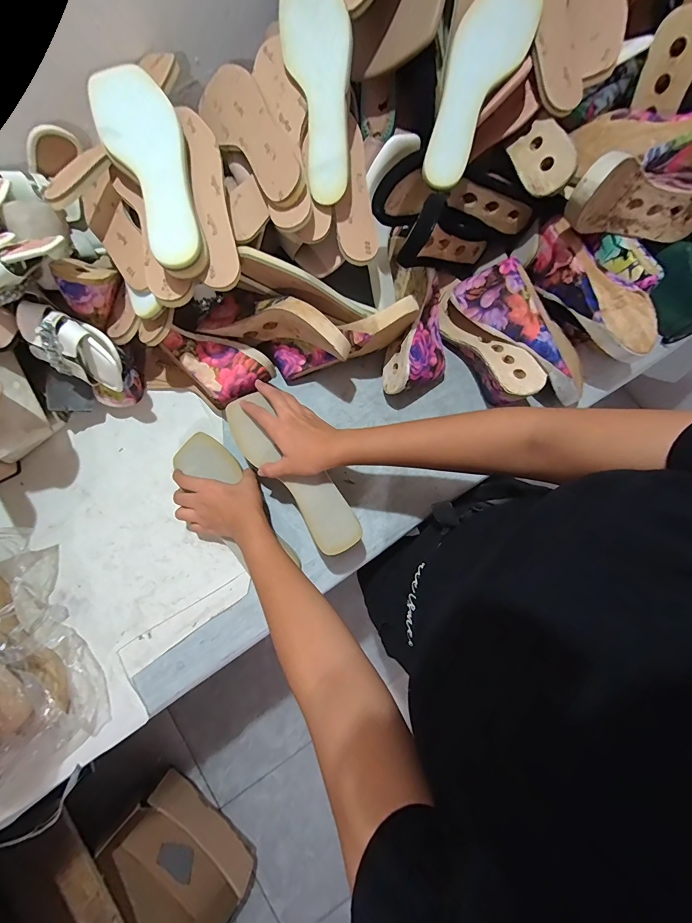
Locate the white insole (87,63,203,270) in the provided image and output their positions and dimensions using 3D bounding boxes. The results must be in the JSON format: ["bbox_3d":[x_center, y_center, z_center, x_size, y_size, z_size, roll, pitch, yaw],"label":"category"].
[{"bbox_3d":[-0.203,-0.319,0.394,0.078,0.017,0.242,-25,80,-5],"label":"white insole"}]

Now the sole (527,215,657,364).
[{"bbox_3d":[0.333,-0.227,0.507,0.080,0.057,0.213,-37,81,-6],"label":"sole"}]

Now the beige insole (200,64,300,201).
[{"bbox_3d":[-0.118,-0.403,0.449,0.071,0.010,0.231,-38,72,21],"label":"beige insole"}]

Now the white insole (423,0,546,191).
[{"bbox_3d":[0.151,-0.443,0.431,0.079,0.017,0.242,24,94,4],"label":"white insole"}]

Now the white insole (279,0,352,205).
[{"bbox_3d":[-0.028,-0.428,0.425,0.077,0.017,0.233,-5,97,21],"label":"white insole"}]

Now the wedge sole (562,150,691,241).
[{"bbox_3d":[0.366,-0.333,0.472,0.229,0.079,0.066,-3,79,-21],"label":"wedge sole"}]

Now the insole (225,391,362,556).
[{"bbox_3d":[-0.070,0.013,0.474,0.071,0.014,0.236,-43,82,-7],"label":"insole"}]

